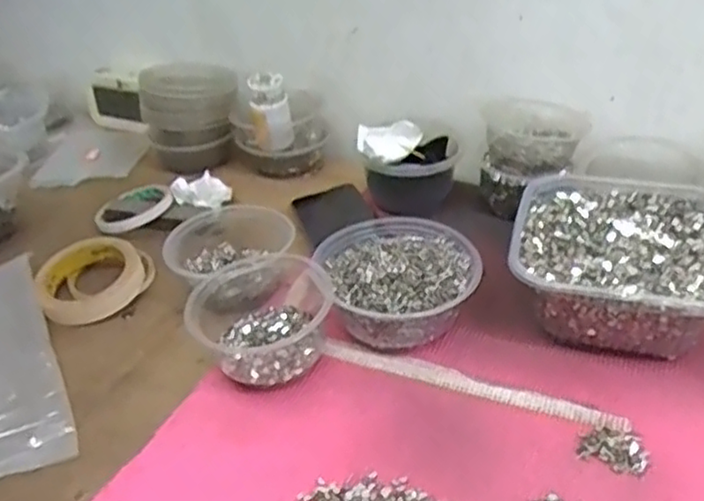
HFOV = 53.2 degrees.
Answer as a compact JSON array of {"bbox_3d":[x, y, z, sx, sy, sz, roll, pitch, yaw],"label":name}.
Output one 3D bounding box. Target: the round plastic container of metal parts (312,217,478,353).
[{"bbox_3d":[0.040,0.025,0.600,0.124,0.060,0.129,-3,34,2],"label":"round plastic container of metal parts"}]

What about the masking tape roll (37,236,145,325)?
[{"bbox_3d":[-0.252,0.025,0.677,0.094,0.034,0.093,-3,34,2],"label":"masking tape roll"}]

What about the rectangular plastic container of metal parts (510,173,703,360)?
[{"bbox_3d":[0.228,0.002,0.587,0.171,0.063,0.177,8,42,19],"label":"rectangular plastic container of metal parts"}]

